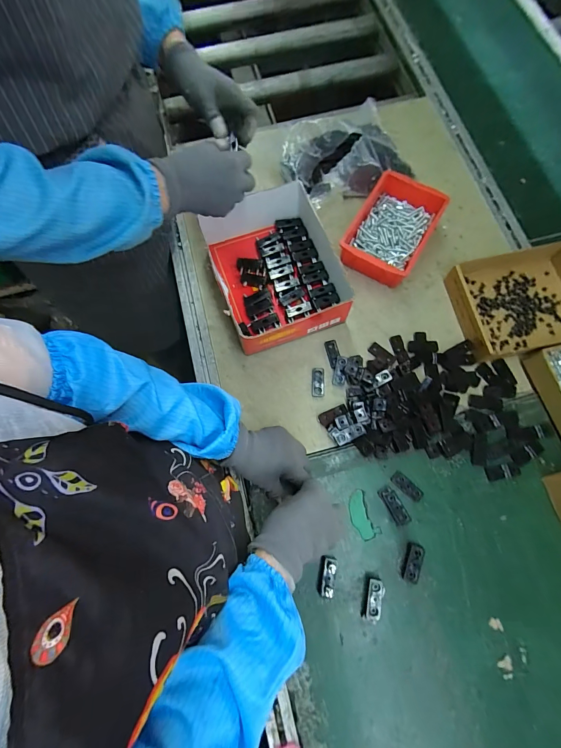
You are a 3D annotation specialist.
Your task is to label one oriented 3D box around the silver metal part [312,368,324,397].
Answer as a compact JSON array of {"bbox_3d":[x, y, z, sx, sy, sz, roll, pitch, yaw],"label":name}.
[{"bbox_3d":[0.065,0.014,0.572,0.021,0.004,0.052,3,73,2],"label":"silver metal part"}]

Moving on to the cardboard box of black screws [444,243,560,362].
[{"bbox_3d":[0.429,-0.129,0.582,0.246,0.047,0.183,-11,73,-2],"label":"cardboard box of black screws"}]

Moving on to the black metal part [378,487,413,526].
[{"bbox_3d":[0.174,0.202,0.502,0.021,0.017,0.058,-29,74,-7],"label":"black metal part"}]

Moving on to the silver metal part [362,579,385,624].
[{"bbox_3d":[0.131,0.319,0.467,0.024,0.017,0.051,18,74,7],"label":"silver metal part"}]

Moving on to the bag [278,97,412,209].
[{"bbox_3d":[0.126,-0.426,0.654,0.229,0.086,0.155,-22,73,-5],"label":"bag"}]

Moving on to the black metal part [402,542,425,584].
[{"bbox_3d":[0.193,0.274,0.479,0.020,0.020,0.052,18,74,7],"label":"black metal part"}]

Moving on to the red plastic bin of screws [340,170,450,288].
[{"bbox_3d":[0.209,-0.270,0.627,0.133,0.059,0.201,28,75,9],"label":"red plastic bin of screws"}]

